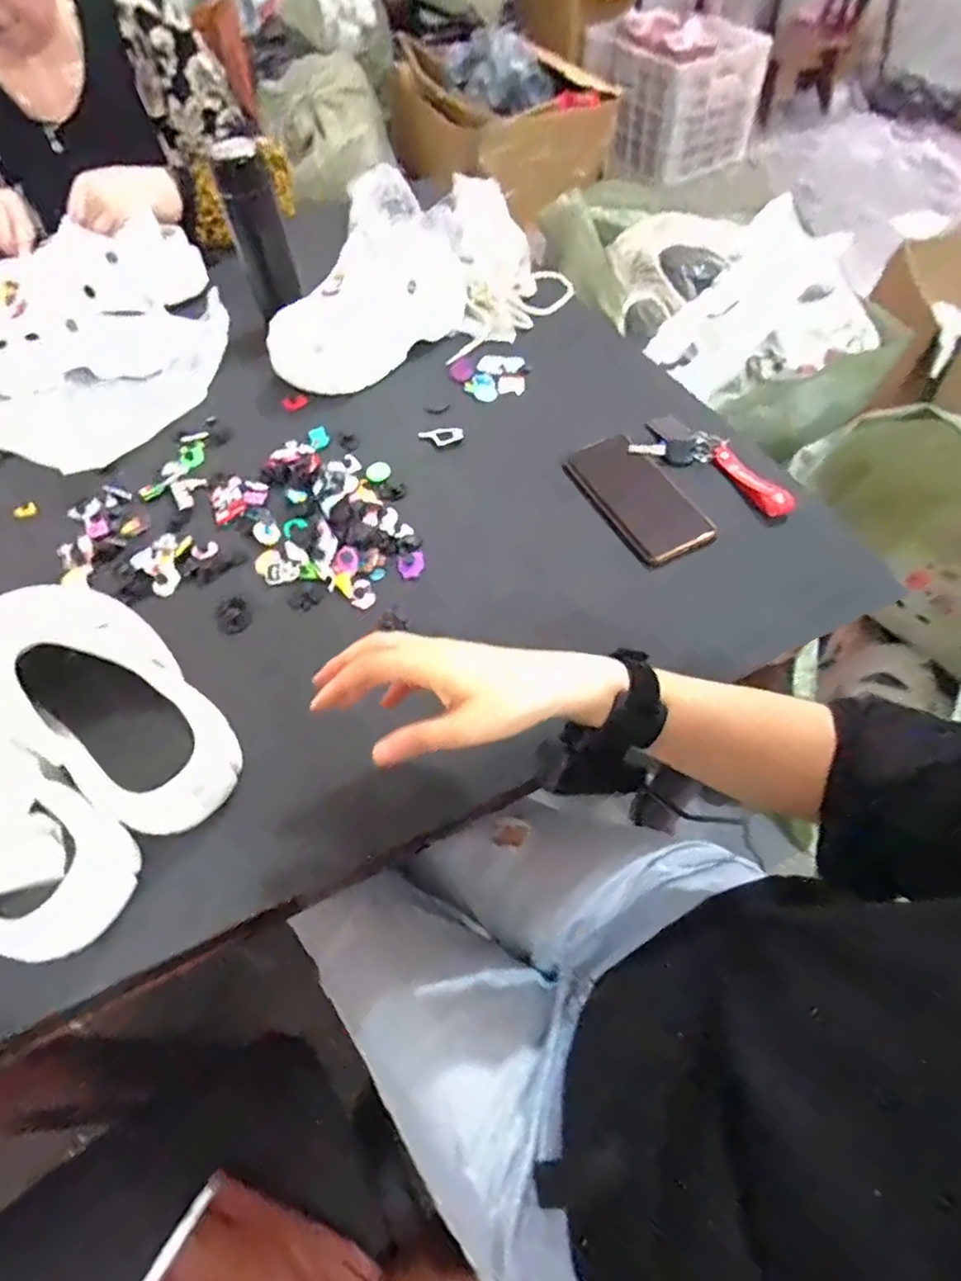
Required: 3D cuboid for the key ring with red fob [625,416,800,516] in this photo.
[{"bbox_3d":[0.232,-0.177,0.608,0.160,0.024,0.066,29,63,21],"label":"key ring with red fob"}]

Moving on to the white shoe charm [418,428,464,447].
[{"bbox_3d":[-0.043,-0.218,0.666,0.052,0.012,0.022,9,58,10],"label":"white shoe charm"}]

